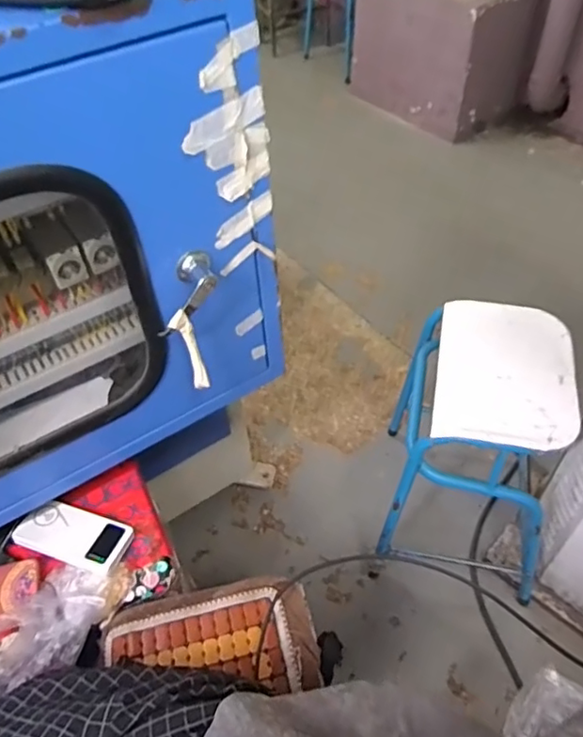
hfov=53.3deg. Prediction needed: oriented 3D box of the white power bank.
[{"bbox_3d":[-0.292,0.224,0.782,0.146,0.019,0.072,13,51,13],"label":"white power bank"}]

